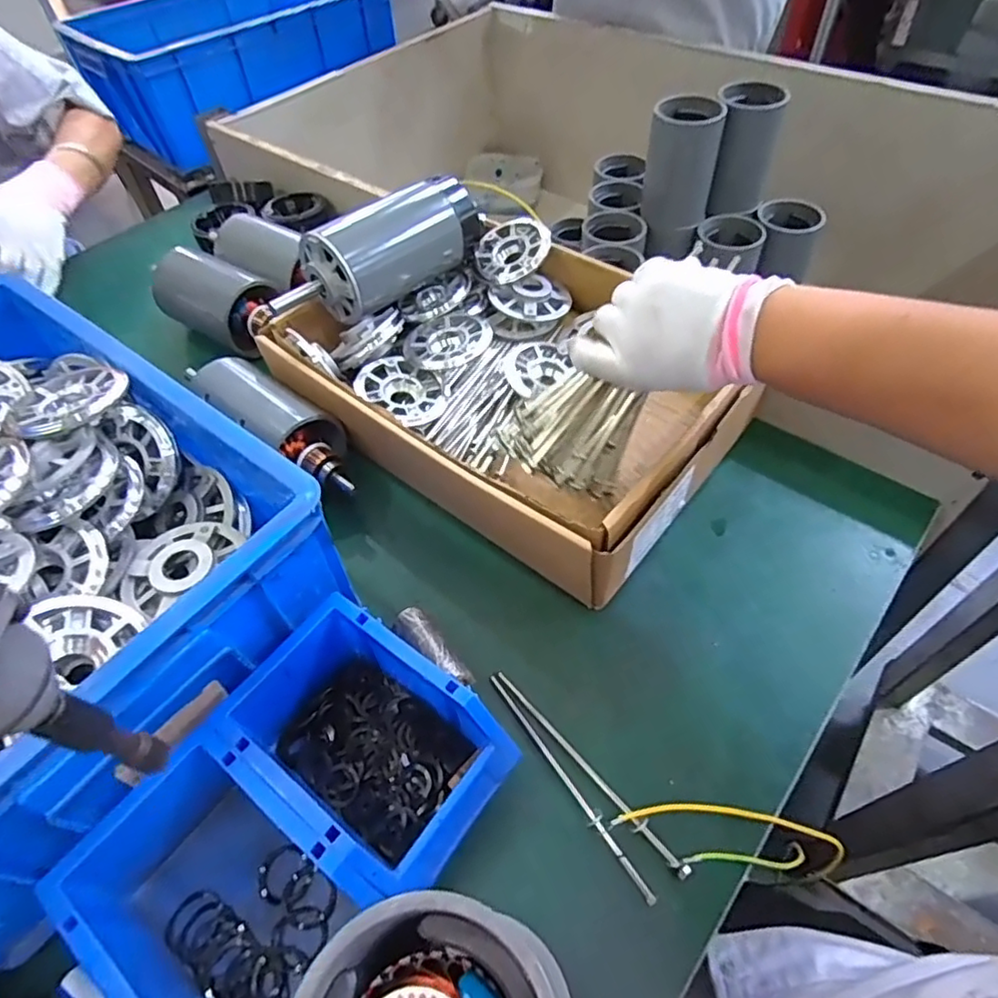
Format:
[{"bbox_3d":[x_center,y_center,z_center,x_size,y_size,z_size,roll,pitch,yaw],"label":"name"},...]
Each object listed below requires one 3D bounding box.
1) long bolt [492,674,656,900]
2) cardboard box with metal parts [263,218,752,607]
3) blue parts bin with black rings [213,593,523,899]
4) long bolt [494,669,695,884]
[{"bbox_3d":[0.042,0.177,0.391,0.006,0.005,0.161,-29,57,-18],"label":"long bolt"},{"bbox_3d":[0.011,-0.109,0.549,0.370,0.108,0.262,34,61,25],"label":"cardboard box with metal parts"},{"bbox_3d":[-0.080,0.152,0.380,0.152,0.070,0.112,31,61,24],"label":"blue parts bin with black rings"},{"bbox_3d":[0.056,0.170,0.395,0.007,0.007,0.163,-35,59,-21],"label":"long bolt"}]

